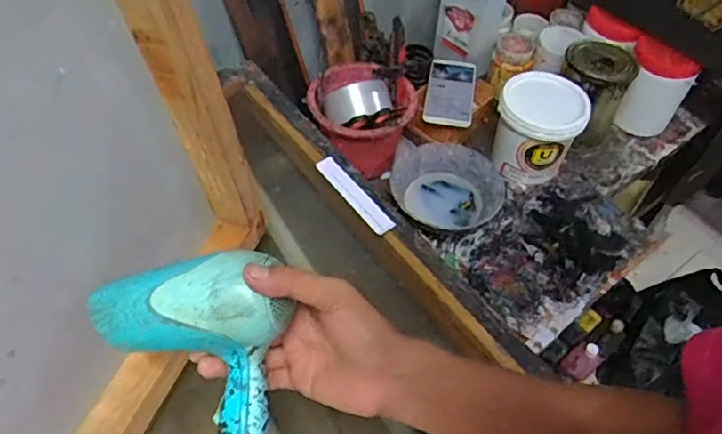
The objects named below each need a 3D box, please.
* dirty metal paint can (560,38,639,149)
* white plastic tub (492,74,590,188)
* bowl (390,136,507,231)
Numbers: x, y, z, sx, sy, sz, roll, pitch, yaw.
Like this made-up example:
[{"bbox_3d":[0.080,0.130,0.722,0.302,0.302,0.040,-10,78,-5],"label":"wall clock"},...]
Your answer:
[{"bbox_3d":[0.362,-0.194,0.909,0.106,0.147,0.106,14,53,9],"label":"dirty metal paint can"},{"bbox_3d":[0.264,-0.131,0.860,0.120,0.123,0.118,1,52,-1],"label":"white plastic tub"},{"bbox_3d":[0.126,-0.040,0.828,0.166,0.055,0.135,12,53,7],"label":"bowl"}]

